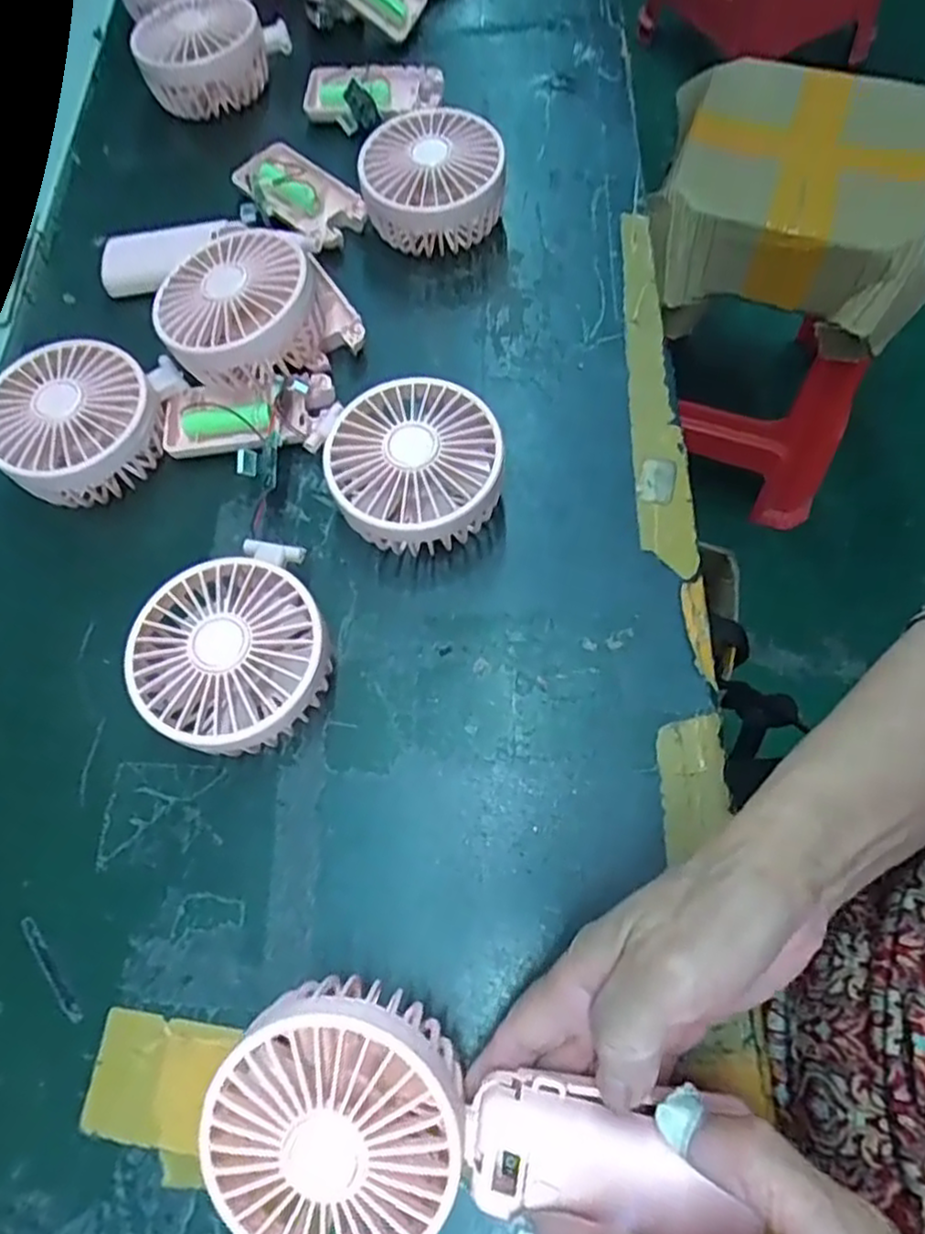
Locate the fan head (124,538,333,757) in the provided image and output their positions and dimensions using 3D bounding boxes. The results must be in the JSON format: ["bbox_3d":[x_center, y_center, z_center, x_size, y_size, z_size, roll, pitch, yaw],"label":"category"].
[{"bbox_3d":[-0.104,0.019,0.336,0.084,0.045,0.098,-23,68,-6],"label":"fan head"}]

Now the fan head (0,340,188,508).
[{"bbox_3d":[-0.204,-0.104,0.391,0.088,0.044,0.092,13,69,8],"label":"fan head"}]

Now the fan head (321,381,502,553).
[{"bbox_3d":[-0.023,-0.073,0.367,0.083,0.047,0.086,-1,68,3],"label":"fan head"}]

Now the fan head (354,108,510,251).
[{"bbox_3d":[-0.018,-0.262,0.439,0.083,0.042,0.080,-1,68,3],"label":"fan head"}]

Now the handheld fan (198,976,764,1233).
[{"bbox_3d":[-0.001,0.176,0.236,0.166,0.032,0.084,8,68,5],"label":"handheld fan"}]

